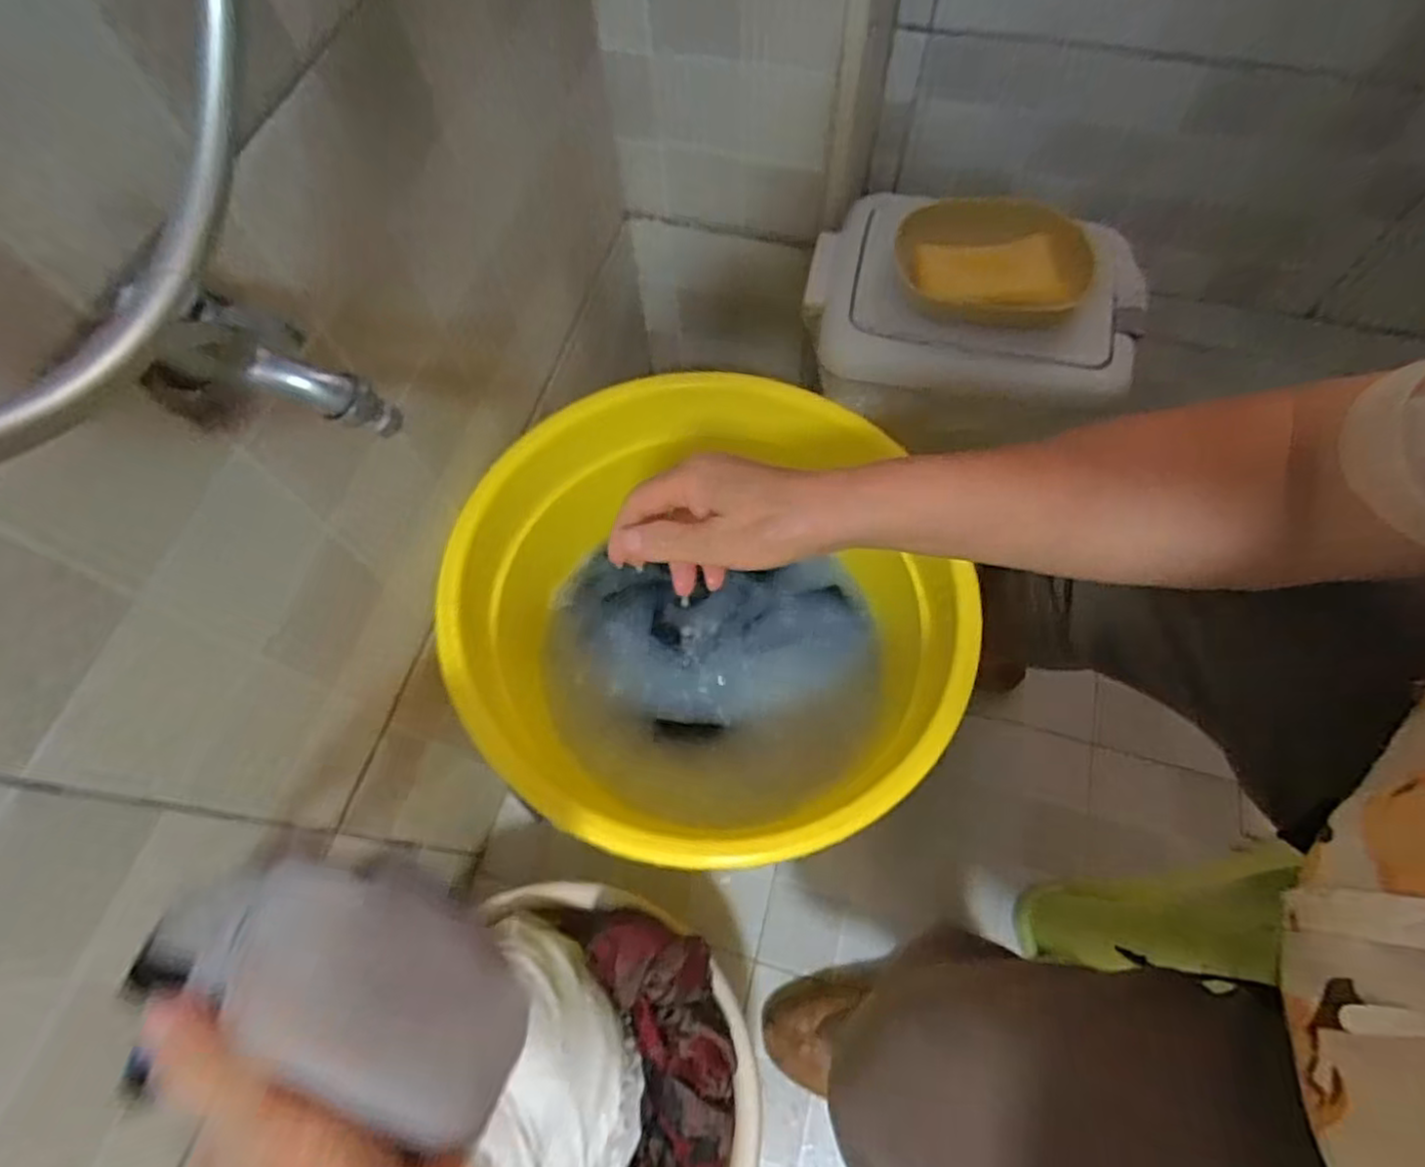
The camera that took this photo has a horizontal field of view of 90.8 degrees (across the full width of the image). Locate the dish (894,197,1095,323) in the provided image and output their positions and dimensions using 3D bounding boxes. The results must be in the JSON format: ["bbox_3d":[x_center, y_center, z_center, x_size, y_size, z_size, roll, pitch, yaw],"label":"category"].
[{"bbox_3d":[0.220,-0.254,0.552,0.145,0.035,0.099,5,66,4],"label":"dish"}]

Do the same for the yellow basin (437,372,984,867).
[{"bbox_3d":[-0.010,0.033,0.550,0.338,0.179,0.351,-1,66,1],"label":"yellow basin"}]

